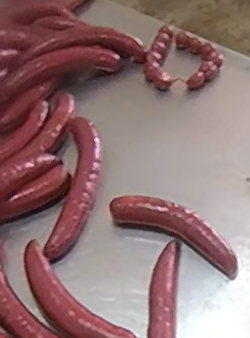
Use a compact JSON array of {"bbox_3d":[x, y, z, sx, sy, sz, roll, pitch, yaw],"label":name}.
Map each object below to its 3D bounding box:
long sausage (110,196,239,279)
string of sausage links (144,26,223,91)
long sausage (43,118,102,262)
[{"bbox_3d":[0.079,0.092,0.859,0.216,0.039,0.064,25,53,22],"label":"long sausage"},{"bbox_3d":[0.123,-0.227,1.160,0.151,0.027,0.179,9,48,10],"label":"string of sausage links"},{"bbox_3d":[-0.078,0.027,0.925,0.069,0.048,0.285,3,48,4],"label":"long sausage"}]

